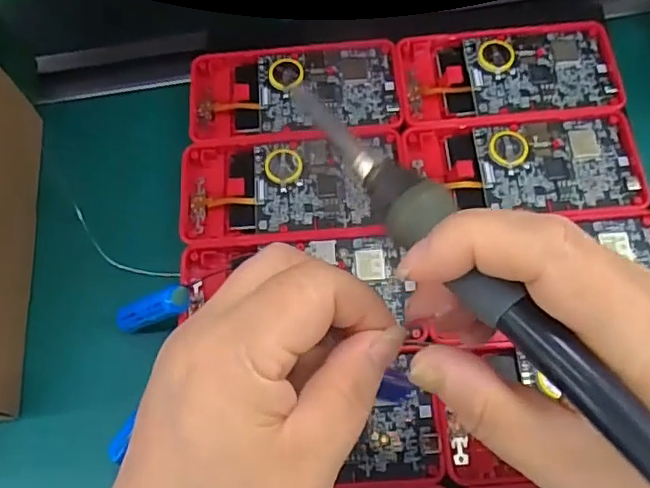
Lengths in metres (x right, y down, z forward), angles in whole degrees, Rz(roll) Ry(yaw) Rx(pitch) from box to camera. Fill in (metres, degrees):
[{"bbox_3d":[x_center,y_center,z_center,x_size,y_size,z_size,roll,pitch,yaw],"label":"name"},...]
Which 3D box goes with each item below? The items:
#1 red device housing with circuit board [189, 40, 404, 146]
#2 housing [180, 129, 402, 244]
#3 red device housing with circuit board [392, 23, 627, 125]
[{"bbox_3d":[-0.018,-0.090,0.353,0.121,0.013,0.065,-5,67,2],"label":"red device housing with circuit board"},{"bbox_3d":[-0.019,-0.030,0.329,0.119,0.012,0.063,-4,68,3],"label":"housing"},{"bbox_3d":[0.106,-0.100,0.344,0.122,0.009,0.063,-6,67,2],"label":"red device housing with circuit board"}]

